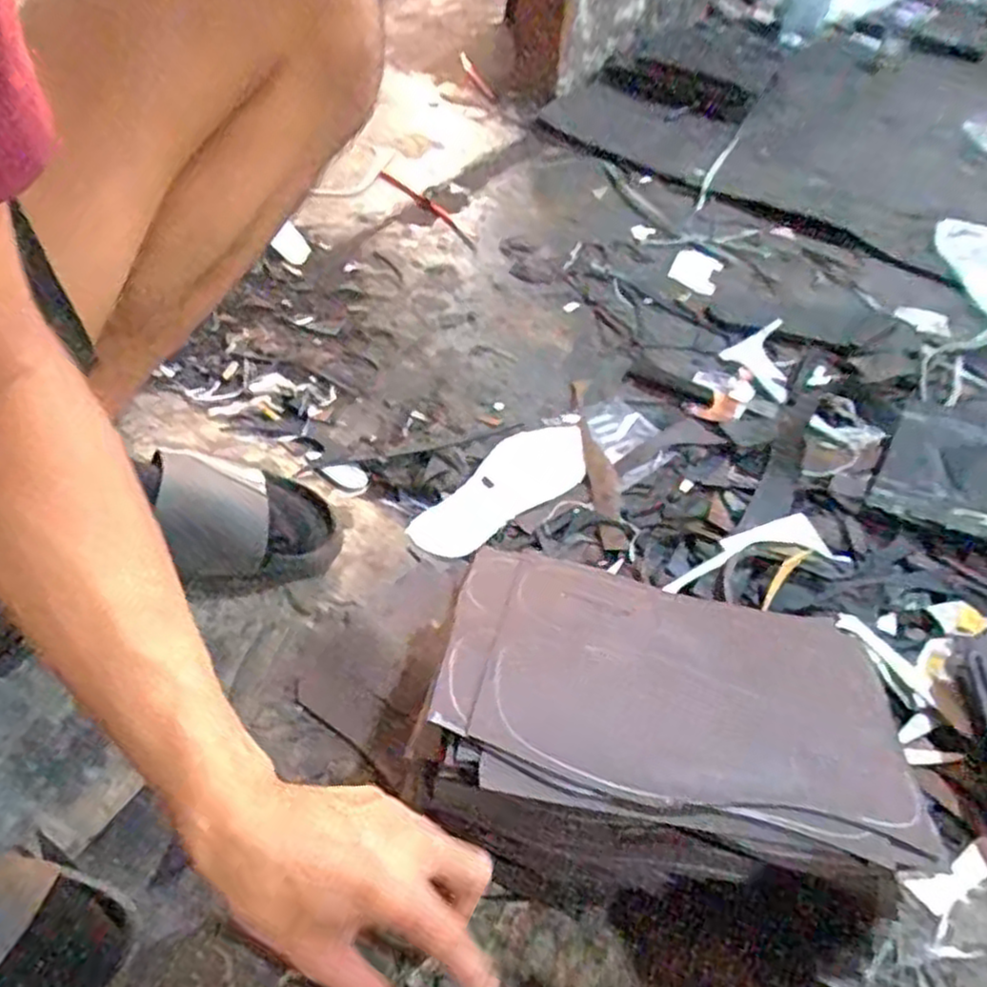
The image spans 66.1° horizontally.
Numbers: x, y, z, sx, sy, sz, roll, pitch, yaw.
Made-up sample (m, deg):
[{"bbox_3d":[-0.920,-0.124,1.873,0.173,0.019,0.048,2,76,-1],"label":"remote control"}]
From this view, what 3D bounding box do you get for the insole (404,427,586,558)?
[{"bbox_3d":[0.012,-0.005,0.739,0.079,0.011,0.231,38,52,19],"label":"insole"}]

